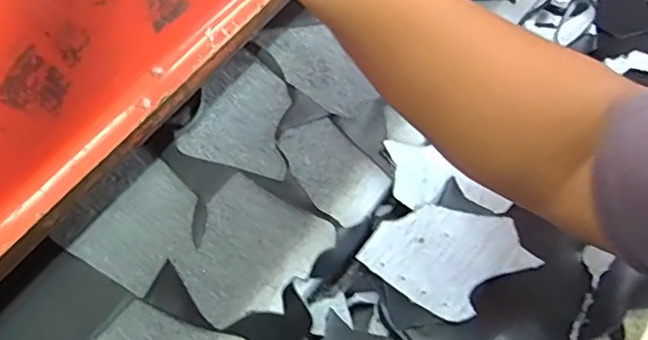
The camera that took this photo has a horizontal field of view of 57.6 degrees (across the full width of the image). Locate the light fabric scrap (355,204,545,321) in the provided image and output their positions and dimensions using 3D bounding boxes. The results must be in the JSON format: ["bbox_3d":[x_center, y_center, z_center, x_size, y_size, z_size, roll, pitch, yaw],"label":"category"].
[{"bbox_3d":[0.104,0.069,0.495,0.114,0.015,0.103,36,68,18],"label":"light fabric scrap"}]

